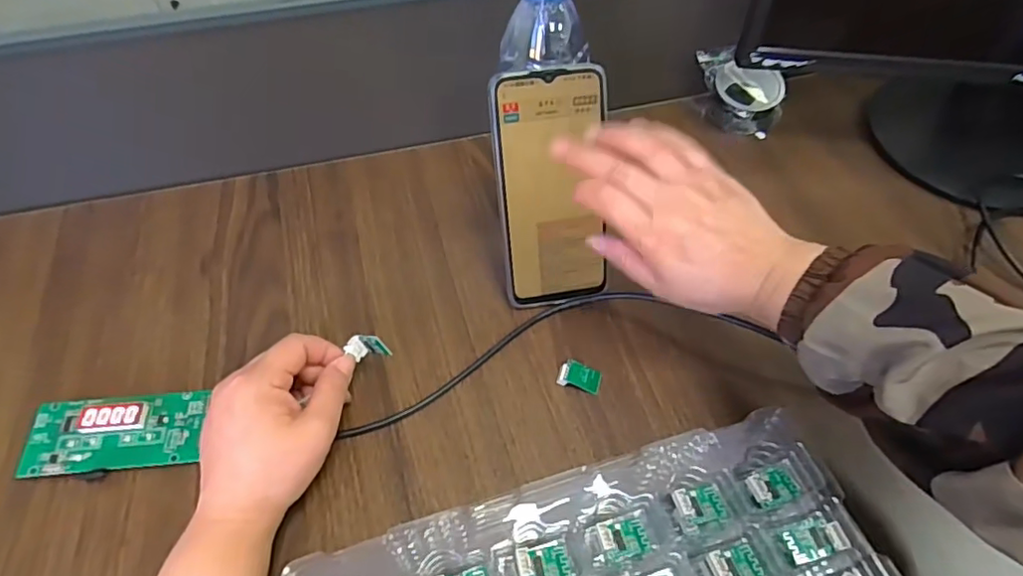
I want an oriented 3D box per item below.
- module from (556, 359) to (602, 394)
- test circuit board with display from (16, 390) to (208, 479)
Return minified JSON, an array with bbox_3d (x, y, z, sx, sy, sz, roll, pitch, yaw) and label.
[{"bbox_3d":[0.047,0.059,0.392,0.029,0.008,0.018,15,53,9],"label":"module"},{"bbox_3d":[-0.242,0.088,0.352,0.098,0.012,0.049,-4,52,-8],"label":"test circuit board with display"}]

